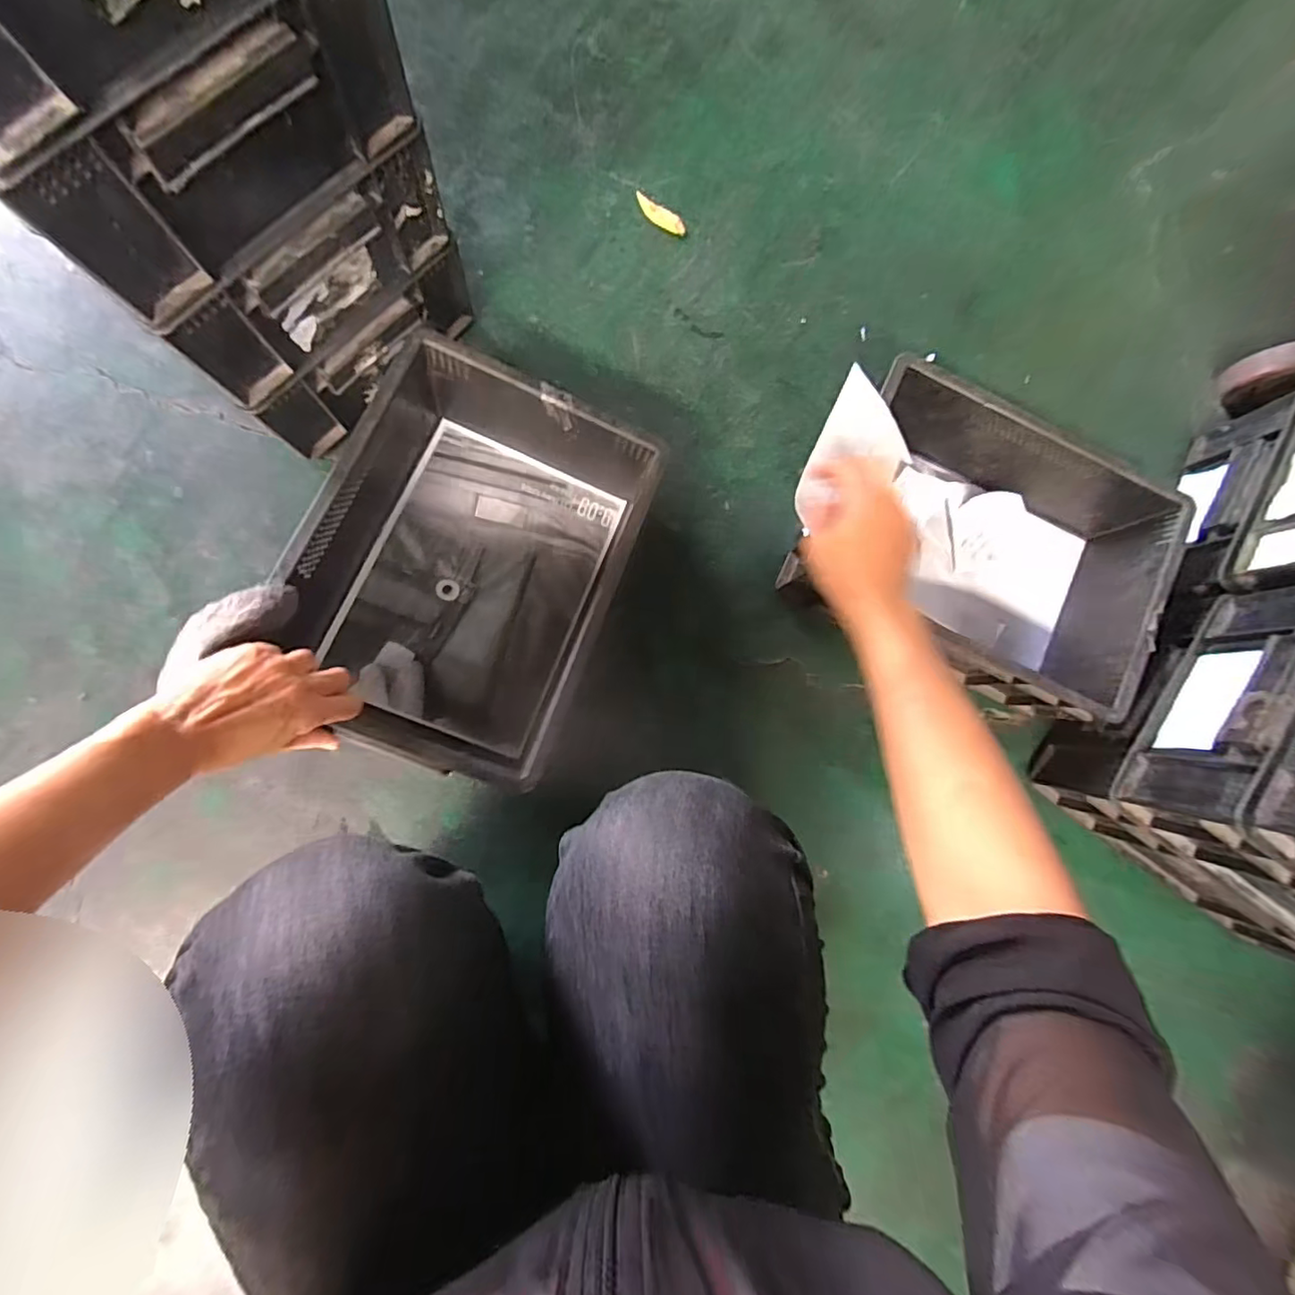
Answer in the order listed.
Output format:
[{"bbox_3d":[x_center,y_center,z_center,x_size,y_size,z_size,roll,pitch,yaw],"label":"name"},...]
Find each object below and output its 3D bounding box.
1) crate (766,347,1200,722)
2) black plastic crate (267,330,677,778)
[{"bbox_3d":[0.346,-0.102,0.606,0.324,0.114,0.247,25,82,-1],"label":"crate"},{"bbox_3d":[-0.160,-0.078,0.535,0.259,0.147,0.332,21,82,-1],"label":"black plastic crate"}]

